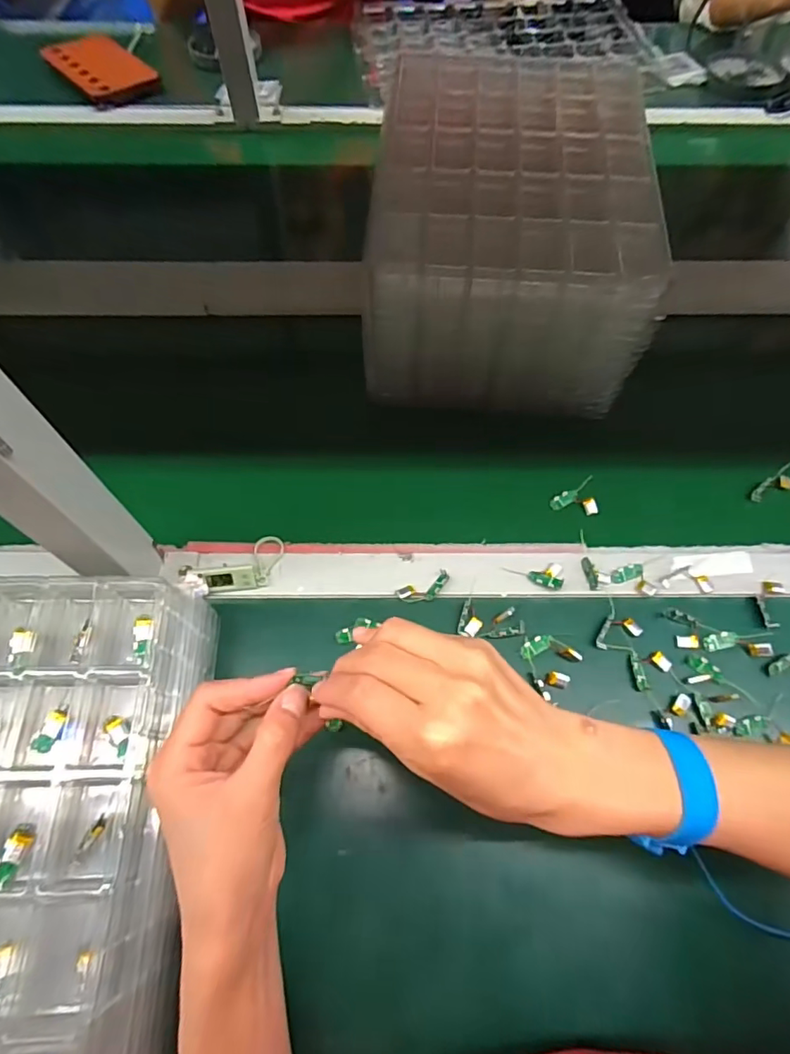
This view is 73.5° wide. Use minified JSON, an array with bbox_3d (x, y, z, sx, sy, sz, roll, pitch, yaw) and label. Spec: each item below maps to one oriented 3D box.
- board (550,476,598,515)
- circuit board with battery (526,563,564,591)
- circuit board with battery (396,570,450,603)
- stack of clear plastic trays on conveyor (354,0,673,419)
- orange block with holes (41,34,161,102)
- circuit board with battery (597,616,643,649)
[{"bbox_3d":[0.167,-0.028,0.498,0.039,0.015,0.036,-3,63,-3],"label":"board"},{"bbox_3d":[0.129,0.040,0.449,0.029,0.004,0.025,18,64,8],"label":"circuit board with battery"},{"bbox_3d":[0.025,0.053,0.444,0.045,0.006,0.019,-21,65,-11],"label":"circuit board with battery"},{"bbox_3d":[0.105,-0.287,0.533,0.238,0.176,0.283,3,63,1],"label":"stack of clear plastic trays on conveyor"},{"bbox_3d":[-0.441,-0.698,0.802,0.118,0.024,0.160,-41,71,-19],"label":"orange block with holes"},{"bbox_3d":[0.178,0.082,0.425,0.041,0.006,0.021,-20,65,-11],"label":"circuit board with battery"}]

